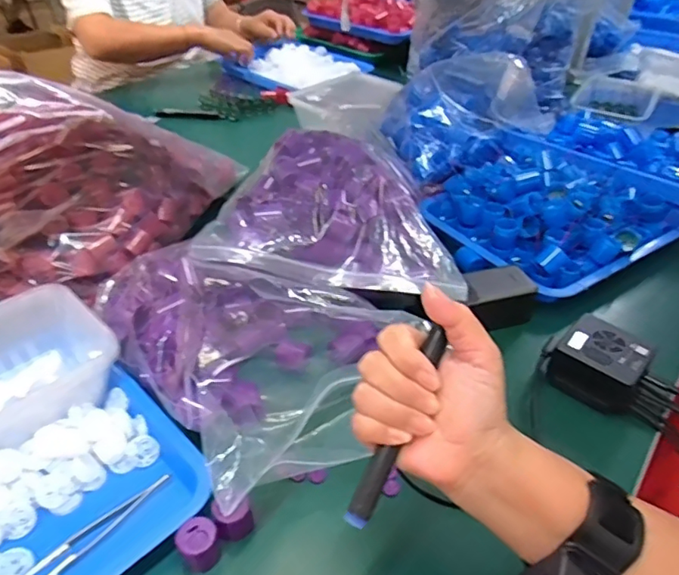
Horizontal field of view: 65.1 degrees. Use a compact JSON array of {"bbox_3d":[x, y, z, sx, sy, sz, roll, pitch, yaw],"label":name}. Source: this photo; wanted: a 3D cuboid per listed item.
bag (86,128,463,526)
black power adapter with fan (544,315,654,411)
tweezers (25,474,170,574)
[{"bbox_3d":[-0.051,-0.002,0.566,0.364,0.142,0.318,-29,48,-33],"label":"bag"},{"bbox_3d":[0.262,0.077,0.537,0.076,0.049,0.068,32,48,32],"label":"black power adapter with fan"},{"bbox_3d":[-0.186,0.187,0.414,0.018,0.005,0.121,30,47,30],"label":"tweezers"}]

